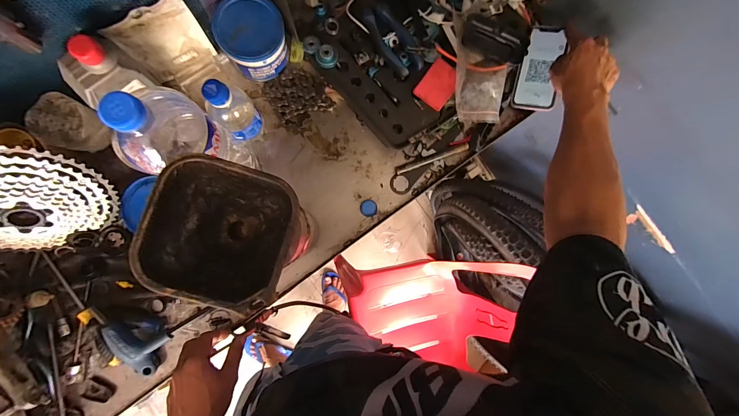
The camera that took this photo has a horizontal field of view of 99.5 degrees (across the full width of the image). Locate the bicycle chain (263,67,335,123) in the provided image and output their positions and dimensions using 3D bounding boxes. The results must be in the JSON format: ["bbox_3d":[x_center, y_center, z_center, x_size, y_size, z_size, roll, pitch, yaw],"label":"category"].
[{"bbox_3d":[-0.129,-0.209,0.566,0.114,0.015,0.083,-15,89,-6],"label":"bicycle chain"}]

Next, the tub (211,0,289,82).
[{"bbox_3d":[-0.190,-0.278,0.516,0.100,0.089,0.105,0,88,-6],"label":"tub"}]

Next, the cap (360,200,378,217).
[{"bbox_3d":[-0.001,0.000,0.570,0.030,0.008,0.030,-6,88,-6],"label":"cap"}]

